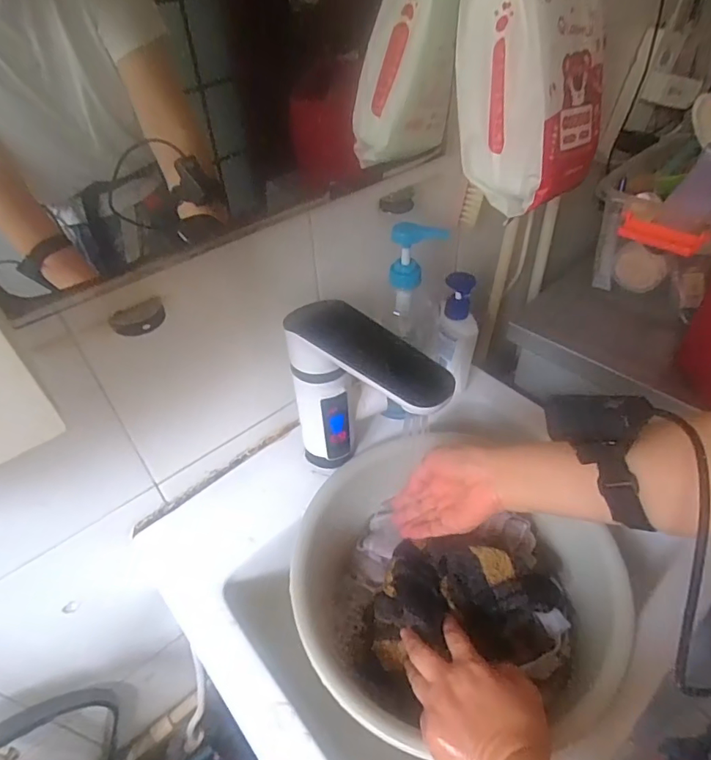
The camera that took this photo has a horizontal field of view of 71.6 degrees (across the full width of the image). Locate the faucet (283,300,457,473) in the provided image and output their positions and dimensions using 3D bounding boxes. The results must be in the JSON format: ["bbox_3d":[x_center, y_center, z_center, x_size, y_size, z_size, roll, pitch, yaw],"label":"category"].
[{"bbox_3d":[0.012,0.038,0.513,0.181,0.206,0.056,30,53,30],"label":"faucet"}]

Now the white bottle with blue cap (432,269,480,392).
[{"bbox_3d":[0.132,-0.061,0.658,0.053,0.158,0.057,-10,44,-7],"label":"white bottle with blue cap"}]

